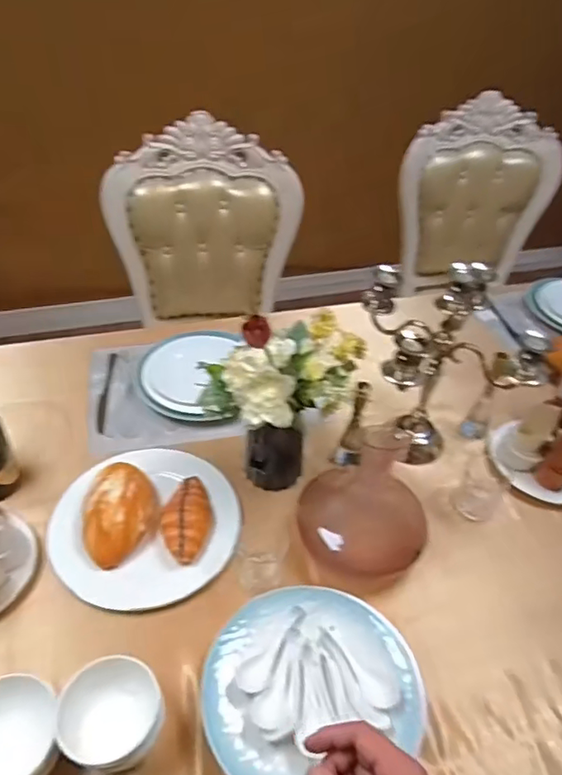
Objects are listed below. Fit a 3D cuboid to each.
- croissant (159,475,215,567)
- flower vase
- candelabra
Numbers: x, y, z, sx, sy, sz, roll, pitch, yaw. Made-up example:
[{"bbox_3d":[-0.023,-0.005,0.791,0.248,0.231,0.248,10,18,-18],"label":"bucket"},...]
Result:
[{"bbox_3d":[-0.144,0.198,0.864,0.082,0.044,0.142,-6,43,-11],"label":"croissant"},{"bbox_3d":[0.002,0.015,0.861,0.220,0.342,0.201,8,42,4],"label":"flower vase"},{"bbox_3d":[0.259,-0.028,0.943,0.241,0.364,0.215,0,42,-5],"label":"candelabra"}]

